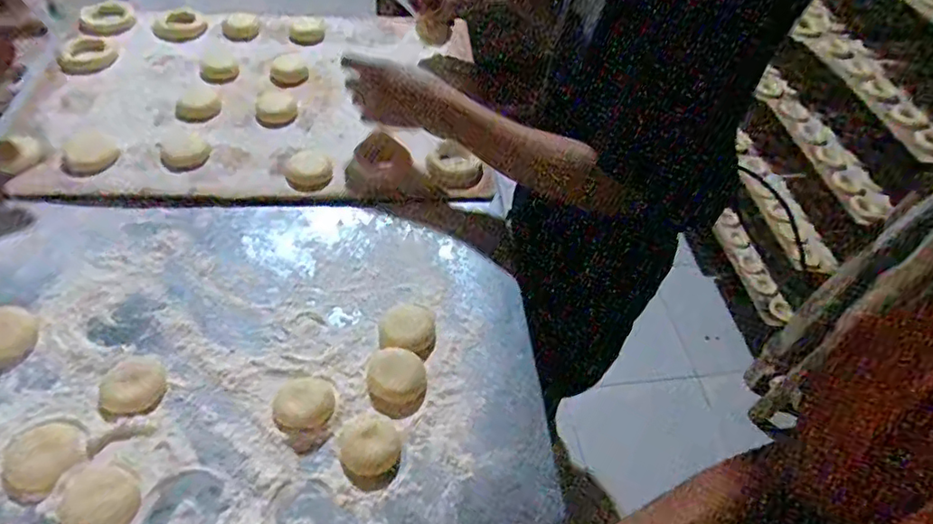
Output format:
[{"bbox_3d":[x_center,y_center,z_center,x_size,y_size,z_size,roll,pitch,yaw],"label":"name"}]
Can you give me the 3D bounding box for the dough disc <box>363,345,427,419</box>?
[{"bbox_3d":[-0.066,0.112,0.551,0.054,0.016,0.065,-7,51,-12],"label":"dough disc"}]

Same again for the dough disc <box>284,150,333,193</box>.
[{"bbox_3d":[-0.192,-0.113,0.710,0.054,0.016,0.062,-12,52,-16],"label":"dough disc"}]

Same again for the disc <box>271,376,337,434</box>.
[{"bbox_3d":[-0.147,0.127,0.529,0.054,0.015,0.051,3,50,-4],"label":"disc"}]

